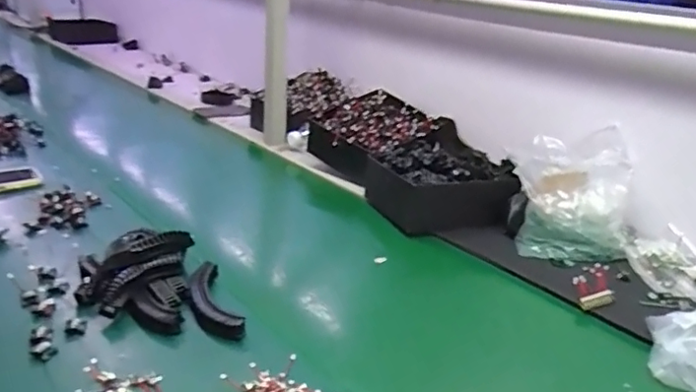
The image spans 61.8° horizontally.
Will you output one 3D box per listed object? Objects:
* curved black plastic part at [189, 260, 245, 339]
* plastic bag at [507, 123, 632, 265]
[{"bbox_3d":[-0.175,0.133,0.737,0.050,0.029,0.141,-7,24,-26],"label":"curved black plastic part"},{"bbox_3d":[0.389,-0.003,1.018,0.204,0.157,0.227,13,23,21],"label":"plastic bag"}]

